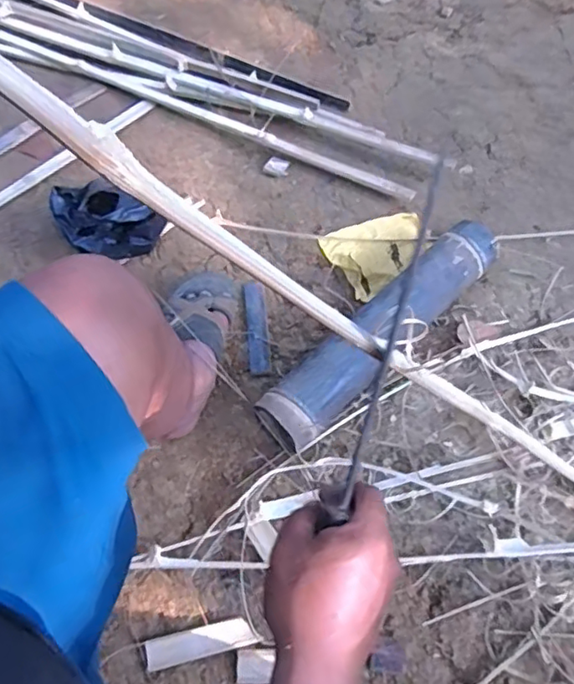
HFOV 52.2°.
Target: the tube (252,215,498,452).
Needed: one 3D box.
[{"bbox_3d":[0.154,-0.026,0.897,0.097,0.089,0.473,42,70,18],"label":"tube"}]

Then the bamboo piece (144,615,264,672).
[{"bbox_3d":[-0.105,0.370,0.722,0.135,0.010,0.035,-10,61,-9],"label":"bamboo piece"}]

